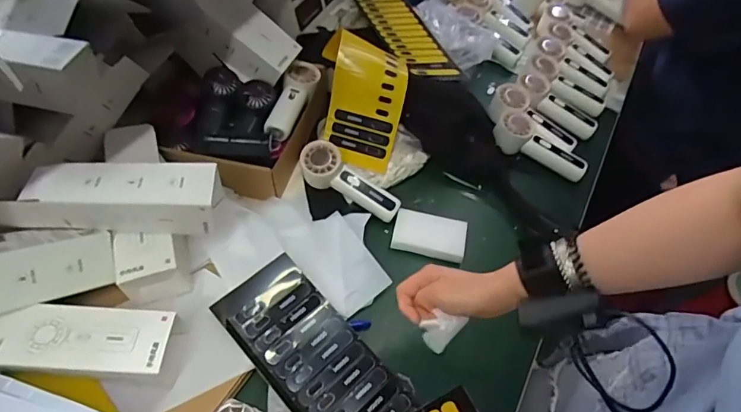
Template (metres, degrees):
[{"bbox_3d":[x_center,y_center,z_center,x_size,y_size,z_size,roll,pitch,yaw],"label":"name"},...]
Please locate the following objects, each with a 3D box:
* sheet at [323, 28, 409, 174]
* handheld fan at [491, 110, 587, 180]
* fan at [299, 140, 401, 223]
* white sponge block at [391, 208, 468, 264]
[{"bbox_3d":[-0.007,-0.154,0.705,0.109,0.185,0.031,13,13,6],"label":"sheet"},{"bbox_3d":[0.278,-0.100,0.754,0.154,0.046,0.062,26,57,14],"label":"handheld fan"},{"bbox_3d":[-0.032,-0.032,0.685,0.160,0.056,0.058,33,58,1],"label":"fan"},{"bbox_3d":[0.084,0.040,0.663,0.101,0.018,0.062,11,55,3],"label":"white sponge block"}]

